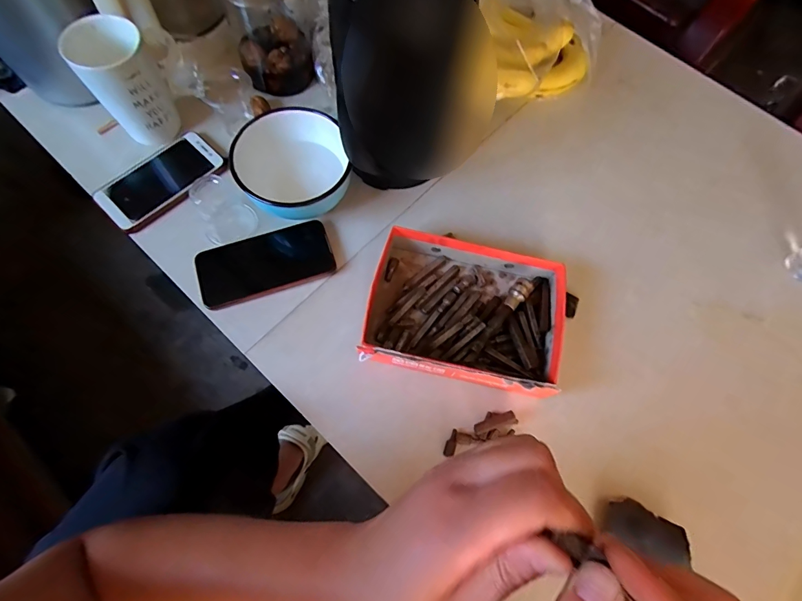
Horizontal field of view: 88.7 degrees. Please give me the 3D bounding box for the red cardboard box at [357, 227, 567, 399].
[{"bbox_3d":[0.079,0.013,0.464,0.226,0.054,0.160,13,69,1],"label":"red cardboard box"}]

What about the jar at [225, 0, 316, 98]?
[{"bbox_3d":[-0.170,-0.363,0.531,0.096,0.147,0.092,-14,71,-9],"label":"jar"}]

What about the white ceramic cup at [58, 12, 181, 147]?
[{"bbox_3d":[-0.330,-0.262,0.501,0.080,0.129,0.092,-37,76,-16],"label":"white ceramic cup"}]

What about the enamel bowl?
[{"bbox_3d":[-0.128,-0.158,0.505,0.126,0.079,0.122,1,69,-4],"label":"enamel bowl"}]

